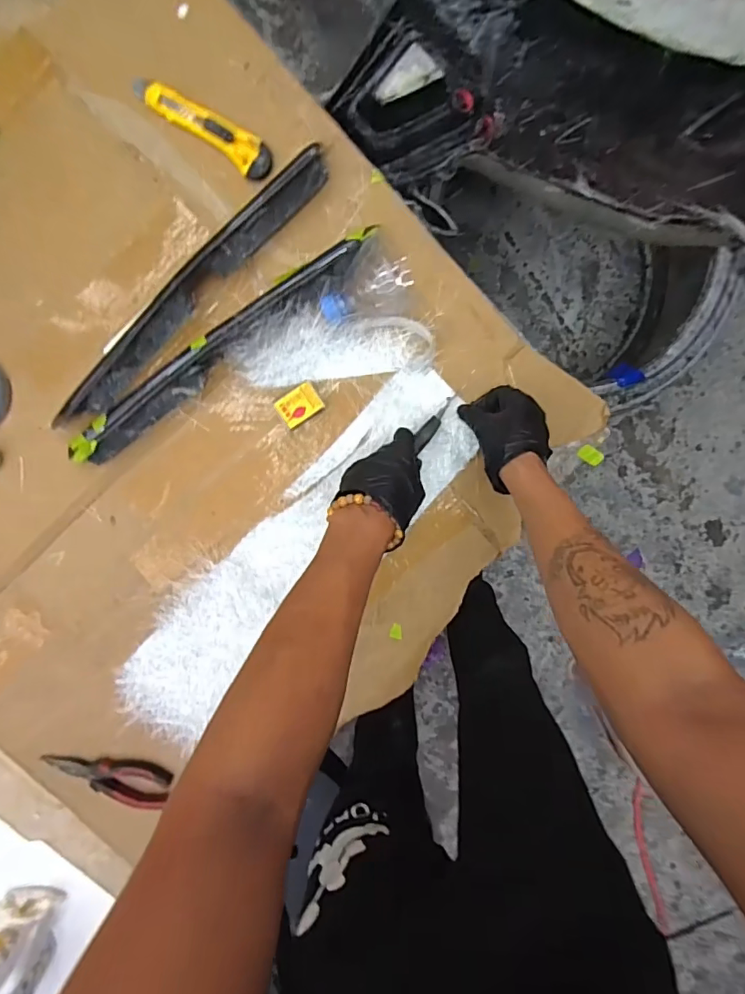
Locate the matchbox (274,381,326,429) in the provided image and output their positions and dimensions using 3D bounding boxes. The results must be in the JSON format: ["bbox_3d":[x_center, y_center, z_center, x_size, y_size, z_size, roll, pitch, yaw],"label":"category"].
[{"bbox_3d":[-0.084,-0.105,0.570,0.049,0.013,0.037,-31,97,1],"label":"matchbox"}]

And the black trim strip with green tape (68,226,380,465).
[{"bbox_3d":[-0.166,-0.166,0.547,0.417,0.038,0.055,-35,96,2],"label":"black trim strip with green tape"}]

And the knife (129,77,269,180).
[{"bbox_3d":[-0.182,-0.402,0.536,0.157,0.013,0.036,31,94,-5],"label":"knife"}]

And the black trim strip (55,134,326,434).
[{"bbox_3d":[-0.201,-0.224,0.543,0.413,0.039,0.050,-43,96,3],"label":"black trim strip"}]

